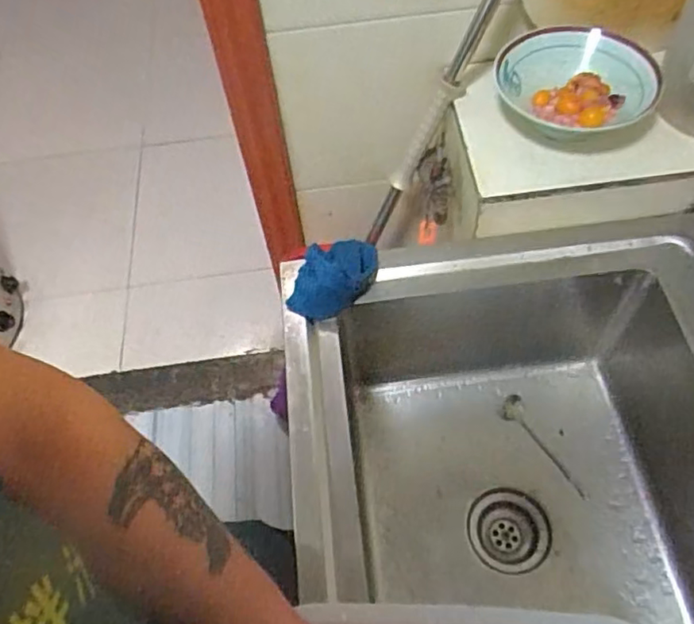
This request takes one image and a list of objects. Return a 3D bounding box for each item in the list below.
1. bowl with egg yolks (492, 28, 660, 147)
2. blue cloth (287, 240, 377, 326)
[{"bbox_3d":[0.293,-0.290,0.787,0.194,0.079,0.177,-2,58,3],"label":"bowl with egg yolks"},{"bbox_3d":[-0.020,-0.046,0.768,0.092,0.043,0.121,25,63,18],"label":"blue cloth"}]

